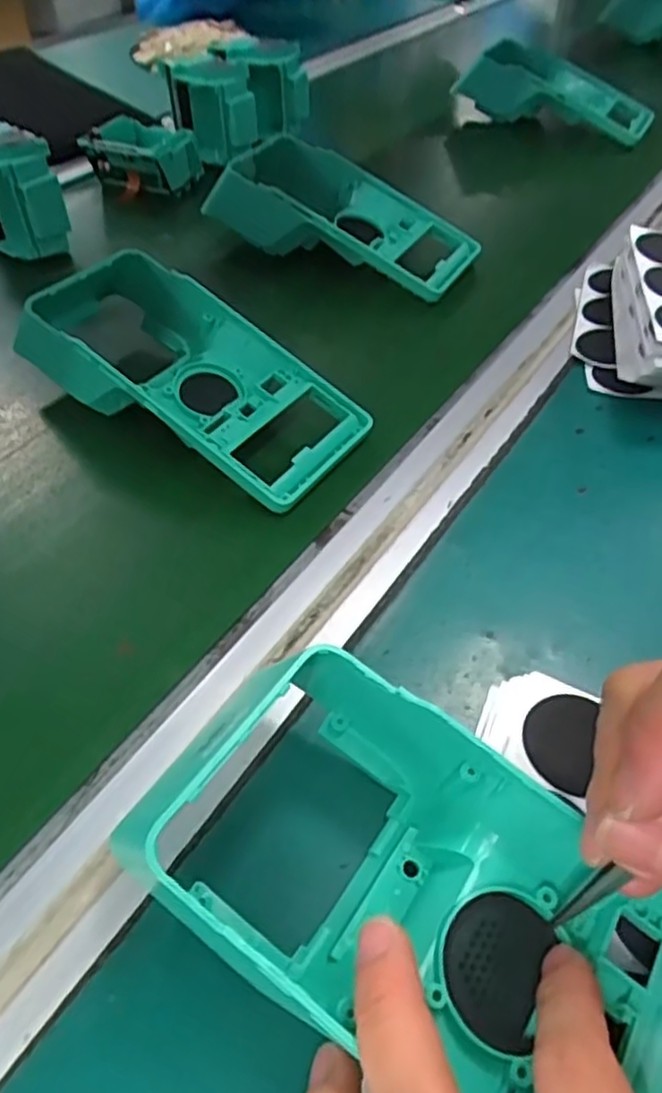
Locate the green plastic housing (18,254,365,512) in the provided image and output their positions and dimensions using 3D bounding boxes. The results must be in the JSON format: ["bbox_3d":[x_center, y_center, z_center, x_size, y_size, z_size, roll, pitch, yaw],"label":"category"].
[{"bbox_3d":[-0.079,-0.095,0.362,0.189,0.054,0.082,30,52,19],"label":"green plastic housing"}]

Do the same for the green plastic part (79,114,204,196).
[{"bbox_3d":[-0.151,-0.316,0.570,0.083,0.037,0.071,24,50,14],"label":"green plastic part"}]

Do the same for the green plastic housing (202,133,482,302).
[{"bbox_3d":[0.006,-0.234,0.491,0.187,0.054,0.090,22,51,21],"label":"green plastic housing"}]

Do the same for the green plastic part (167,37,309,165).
[{"bbox_3d":[-0.079,-0.386,0.606,0.078,0.077,0.097,32,52,20],"label":"green plastic part"}]

